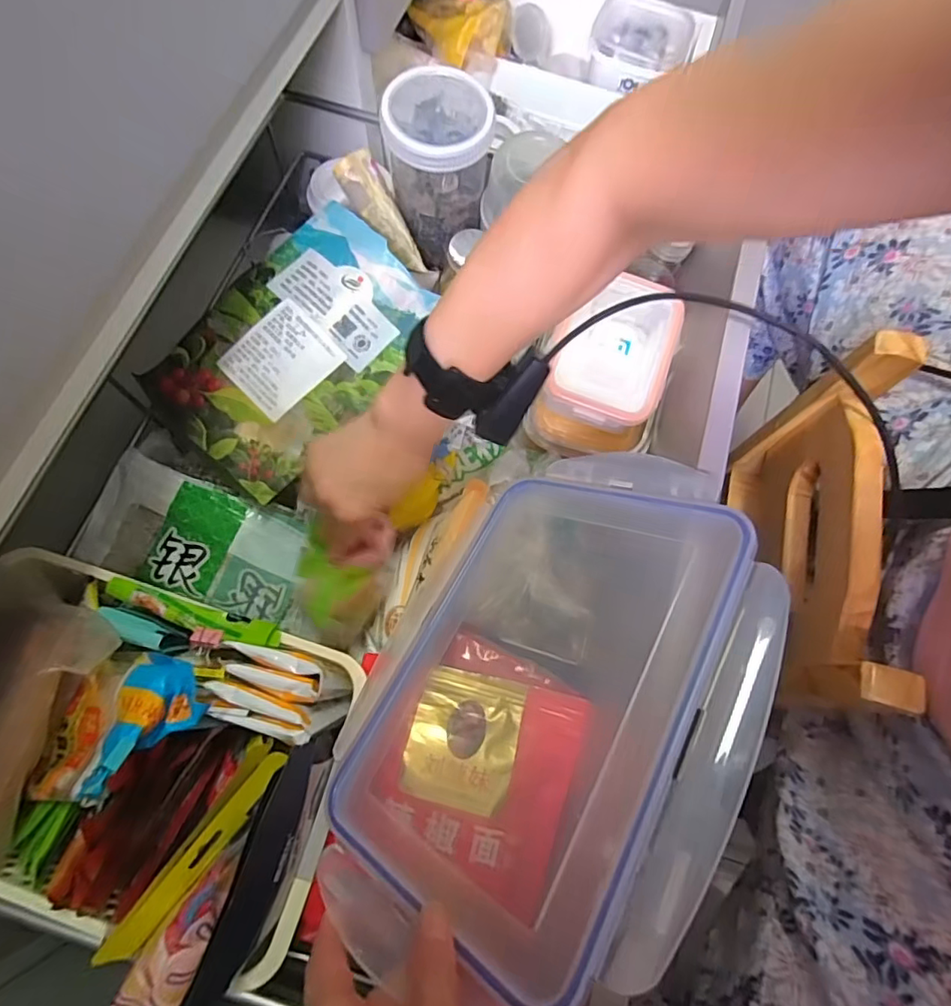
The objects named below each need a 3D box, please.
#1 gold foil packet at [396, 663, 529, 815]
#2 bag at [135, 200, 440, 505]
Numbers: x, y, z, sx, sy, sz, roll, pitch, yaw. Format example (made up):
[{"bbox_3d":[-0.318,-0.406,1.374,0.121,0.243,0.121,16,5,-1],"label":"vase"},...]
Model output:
[{"bbox_3d":[-0.007,0.164,0.385,0.073,0.012,0.086,14,70,2],"label":"gold foil packet"},{"bbox_3d":[-0.169,-0.152,0.505,0.186,0.055,0.264,34,72,9],"label":"bag"}]

